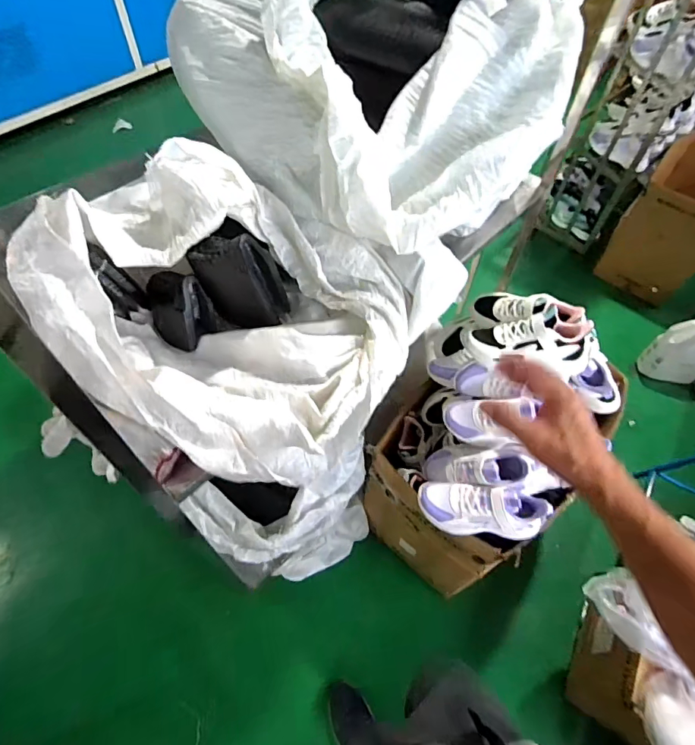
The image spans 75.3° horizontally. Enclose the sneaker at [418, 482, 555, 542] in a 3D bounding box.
[{"bbox_3d":[0.283,0.289,0.931,0.263,0.109,0.091,7,56,2],"label":"sneaker"}]

